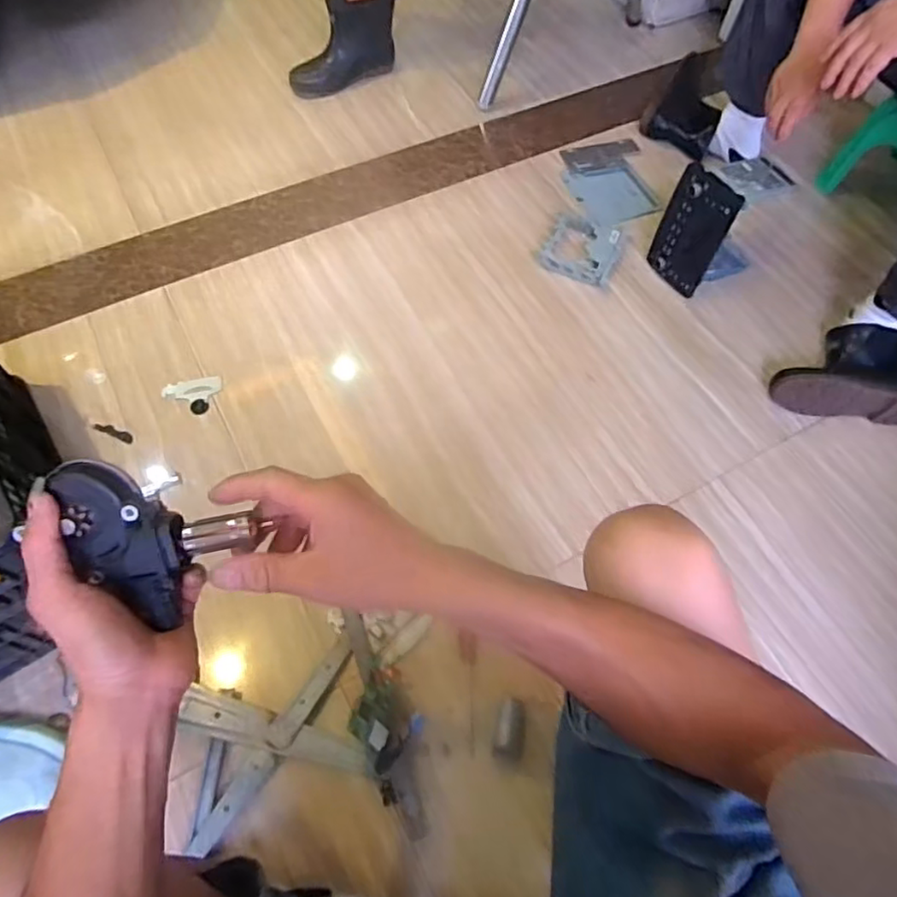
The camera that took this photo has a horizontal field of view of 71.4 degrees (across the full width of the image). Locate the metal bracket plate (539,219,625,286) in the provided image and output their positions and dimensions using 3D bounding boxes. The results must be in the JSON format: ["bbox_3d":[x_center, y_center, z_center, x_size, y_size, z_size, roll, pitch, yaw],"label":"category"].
[{"bbox_3d":[0.256,-0.382,1.192,0.137,0.017,0.148,21,64,10],"label":"metal bracket plate"}]

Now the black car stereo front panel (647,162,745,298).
[{"bbox_3d":[0.427,-0.381,1.104,0.117,0.197,0.028,38,53,16],"label":"black car stereo front panel"}]

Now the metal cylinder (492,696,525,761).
[{"bbox_3d":[0.079,0.359,0.804,0.037,0.036,0.074,8,62,4],"label":"metal cylinder"}]

